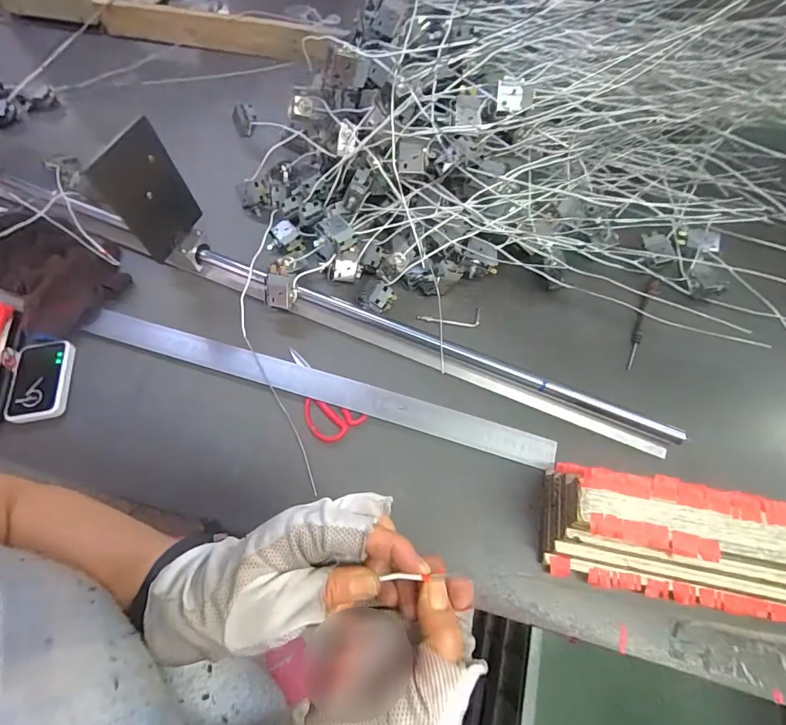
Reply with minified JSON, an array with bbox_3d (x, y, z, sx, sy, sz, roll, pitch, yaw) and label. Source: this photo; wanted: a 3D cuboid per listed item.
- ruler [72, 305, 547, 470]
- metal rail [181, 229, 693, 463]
[{"bbox_3d":[-0.112,0.026,0.533,0.623,0.011,0.037,16,66,9],"label":"ruler"},{"bbox_3d":[0.016,-0.031,0.539,0.657,0.034,0.032,23,67,12],"label":"metal rail"}]

